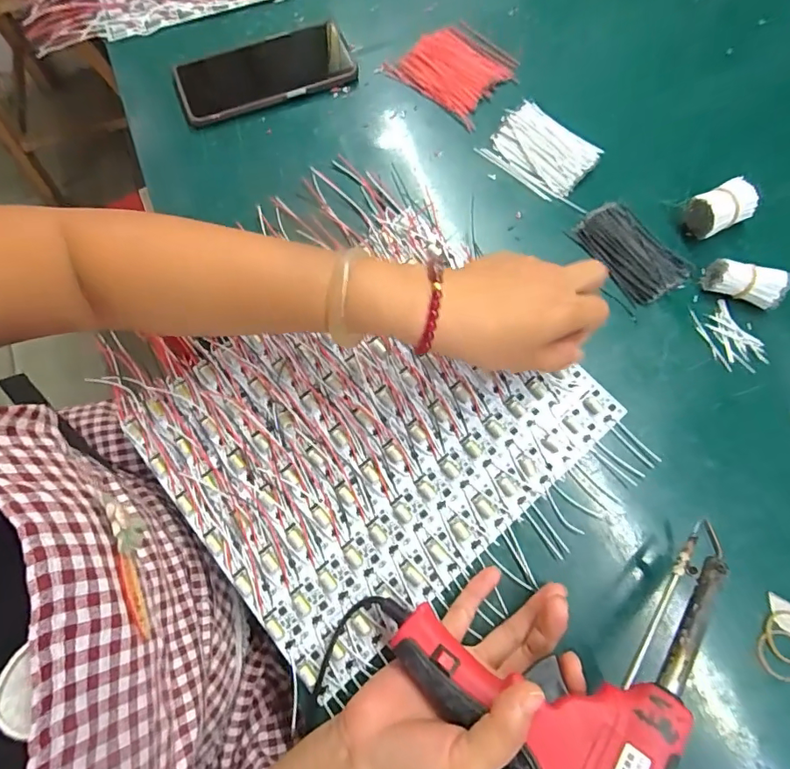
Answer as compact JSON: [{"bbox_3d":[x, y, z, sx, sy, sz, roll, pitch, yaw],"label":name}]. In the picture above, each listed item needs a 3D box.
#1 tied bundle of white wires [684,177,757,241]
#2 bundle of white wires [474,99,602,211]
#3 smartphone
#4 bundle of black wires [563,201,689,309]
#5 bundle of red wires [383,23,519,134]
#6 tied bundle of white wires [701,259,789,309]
[{"bbox_3d":[0.262,-0.140,0.400,0.048,0.030,0.031,-23,74,-6],"label":"tied bundle of white wires"},{"bbox_3d":[0.133,-0.205,0.438,0.100,0.010,0.066,40,78,12],"label":"bundle of white wires"},{"bbox_3d":[-0.127,-0.304,0.477,0.164,0.013,0.085,-20,74,-5],"label":"smartphone"},{"bbox_3d":[0.192,-0.109,0.403,0.058,0.006,0.089,-34,76,-9],"label":"bundle of black wires"},{"bbox_3d":[0.056,-0.302,0.473,0.103,0.012,0.085,38,78,11],"label":"bundle of red wires"},{"bbox_3d":[0.271,-0.077,0.382,0.054,0.025,0.026,20,75,7],"label":"tied bundle of white wires"}]

